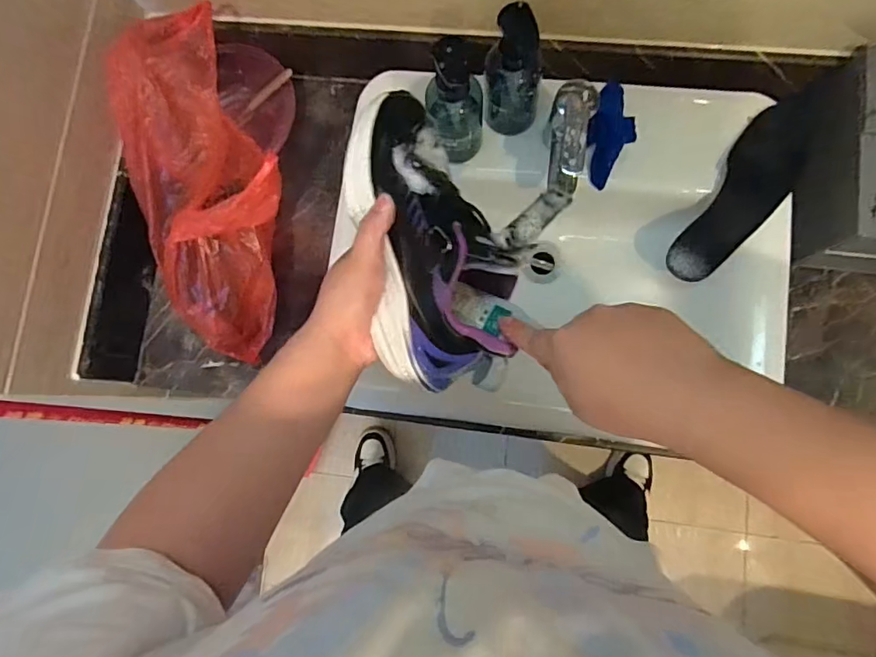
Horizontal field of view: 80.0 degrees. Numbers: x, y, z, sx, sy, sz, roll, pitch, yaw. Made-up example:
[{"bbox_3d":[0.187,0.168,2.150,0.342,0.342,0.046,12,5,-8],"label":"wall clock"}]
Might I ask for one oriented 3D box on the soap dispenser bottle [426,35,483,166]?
[{"bbox_3d":[0.018,-0.239,0.570,0.063,0.170,0.056,-8,82,4],"label":"soap dispenser bottle"}]

